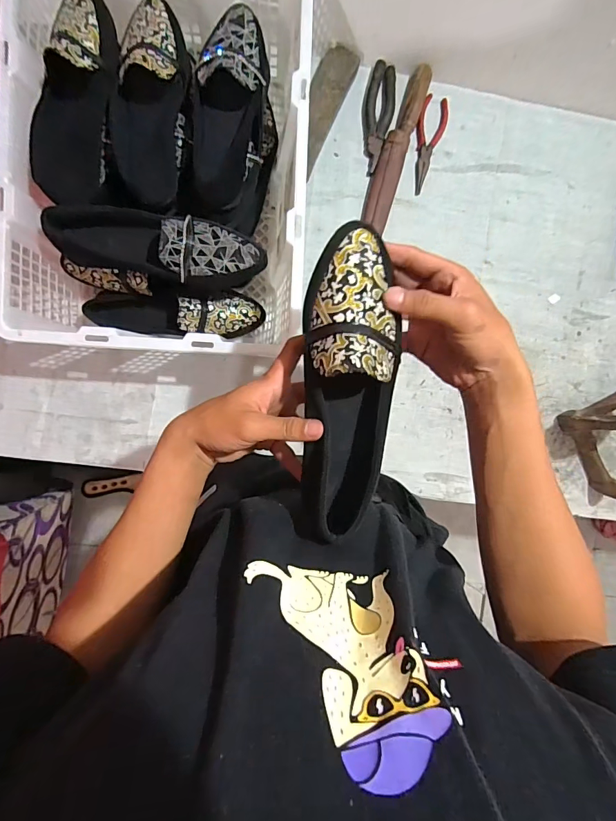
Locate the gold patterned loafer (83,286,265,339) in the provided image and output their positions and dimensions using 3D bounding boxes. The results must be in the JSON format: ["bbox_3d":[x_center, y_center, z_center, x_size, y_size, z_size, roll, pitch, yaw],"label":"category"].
[{"bbox_3d":[-0.190,-0.148,0.594,0.239,0.079,0.070,4,91,-5],"label":"gold patterned loafer"}]

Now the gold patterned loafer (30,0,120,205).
[{"bbox_3d":[-0.271,-0.373,0.473,0.085,0.060,0.251,11,91,-5],"label":"gold patterned loafer"}]

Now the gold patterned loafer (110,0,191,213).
[{"bbox_3d":[-0.189,-0.377,0.496,0.094,0.070,0.234,8,91,-5],"label":"gold patterned loafer"}]

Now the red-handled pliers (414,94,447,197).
[{"bbox_3d":[0.191,-0.432,0.658,0.045,0.013,0.150,17,90,-5],"label":"red-handled pliers"}]

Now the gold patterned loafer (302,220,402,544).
[{"bbox_3d":[0.035,-0.021,0.321,0.075,0.063,0.240,3,96,-4],"label":"gold patterned loafer"}]

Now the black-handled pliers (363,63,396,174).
[{"bbox_3d":[0.108,-0.466,0.645,0.047,0.019,0.162,10,91,-5],"label":"black-handled pliers"}]

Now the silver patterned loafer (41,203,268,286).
[{"bbox_3d":[-0.182,-0.206,0.512,0.253,0.085,0.086,13,90,-5],"label":"silver patterned loafer"}]

